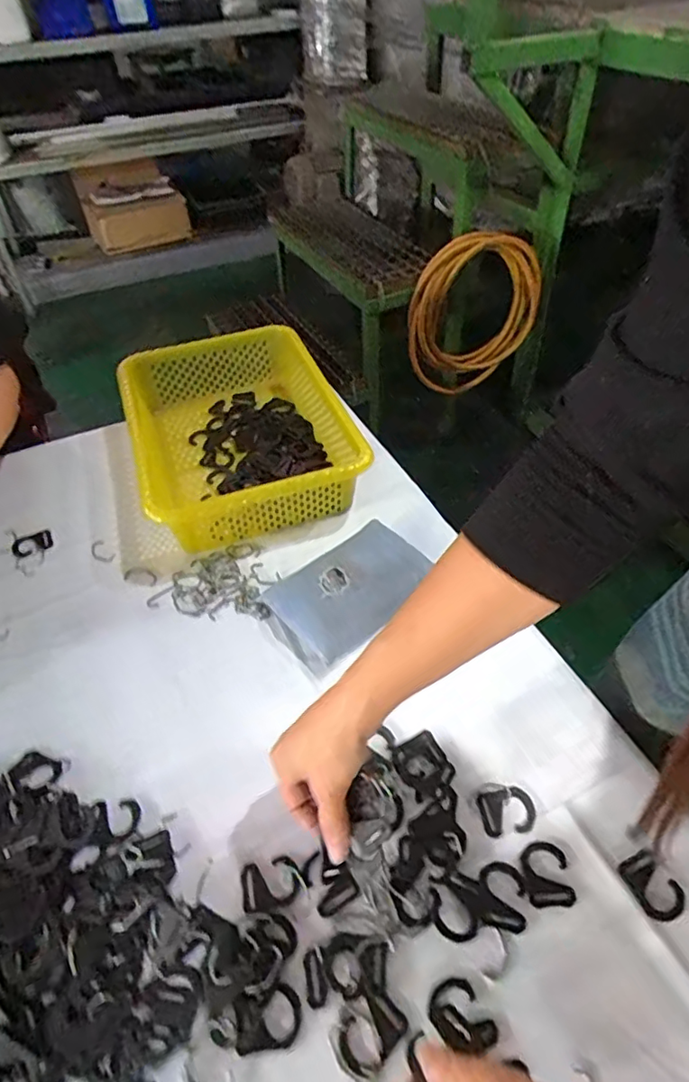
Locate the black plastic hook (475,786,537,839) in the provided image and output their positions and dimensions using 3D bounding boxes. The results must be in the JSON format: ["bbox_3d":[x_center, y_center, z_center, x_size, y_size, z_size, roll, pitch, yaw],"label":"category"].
[{"bbox_3d":[0.132,0.218,0.461,0.045,0.004,0.035,-8,48,-6],"label":"black plastic hook"}]

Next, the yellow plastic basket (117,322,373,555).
[{"bbox_3d":[-0.140,-0.144,0.748,0.263,0.093,0.343,-16,49,-12],"label":"yellow plastic basket"}]

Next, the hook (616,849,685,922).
[{"bbox_3d":[0.229,0.256,0.424,0.032,0.006,0.043,-20,50,-16],"label":"hook"}]

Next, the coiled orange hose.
[{"bbox_3d":[0.337,-0.564,1.464,0.346,0.384,0.087,-22,51,-16],"label":"coiled orange hose"}]

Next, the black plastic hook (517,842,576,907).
[{"bbox_3d":[0.153,0.252,0.433,0.036,0.004,0.043,-4,47,-2],"label":"black plastic hook"}]

